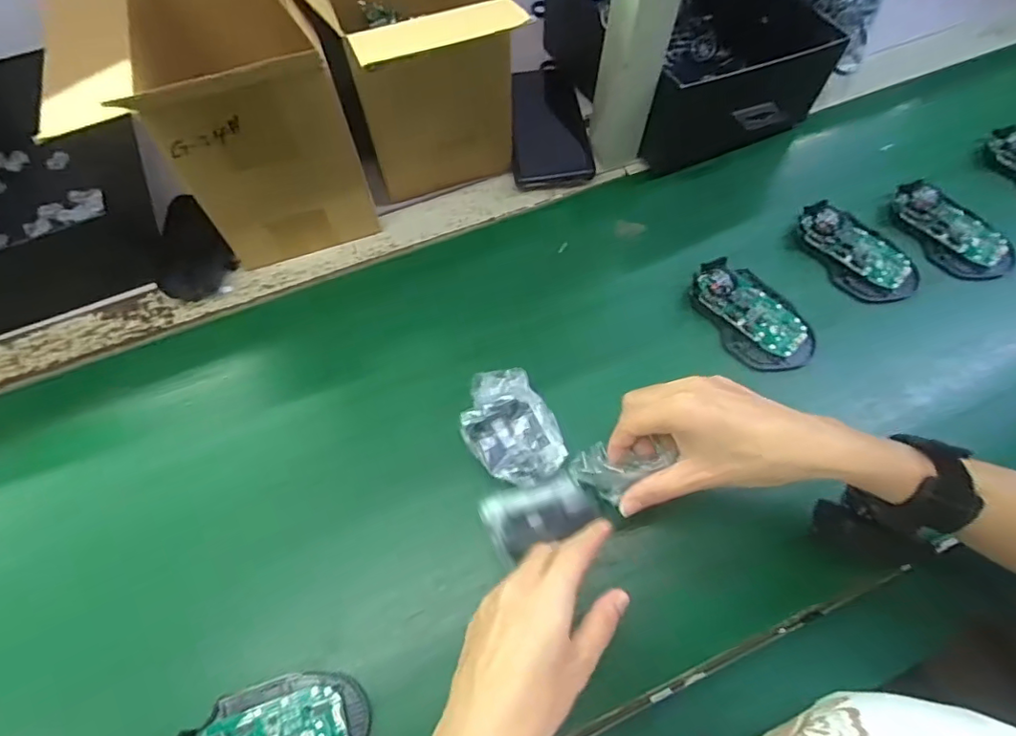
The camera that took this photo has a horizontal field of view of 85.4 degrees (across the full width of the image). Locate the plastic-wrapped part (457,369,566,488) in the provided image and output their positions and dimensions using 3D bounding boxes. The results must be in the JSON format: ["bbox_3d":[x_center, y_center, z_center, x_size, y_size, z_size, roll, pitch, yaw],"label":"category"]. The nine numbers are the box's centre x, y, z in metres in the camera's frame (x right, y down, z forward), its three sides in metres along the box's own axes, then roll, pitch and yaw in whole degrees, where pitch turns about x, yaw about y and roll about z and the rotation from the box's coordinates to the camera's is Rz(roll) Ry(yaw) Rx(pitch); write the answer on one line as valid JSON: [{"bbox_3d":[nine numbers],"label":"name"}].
[{"bbox_3d":[0.001,0.041,0.407,0.065,0.030,0.093,-27,68,-14],"label":"plastic-wrapped part"}]

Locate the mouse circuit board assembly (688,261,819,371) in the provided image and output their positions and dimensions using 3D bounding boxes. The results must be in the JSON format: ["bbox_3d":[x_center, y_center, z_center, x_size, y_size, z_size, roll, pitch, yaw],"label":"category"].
[{"bbox_3d":[0.210,-0.047,0.470,0.067,0.034,0.109,-28,68,-14],"label":"mouse circuit board assembly"}]

